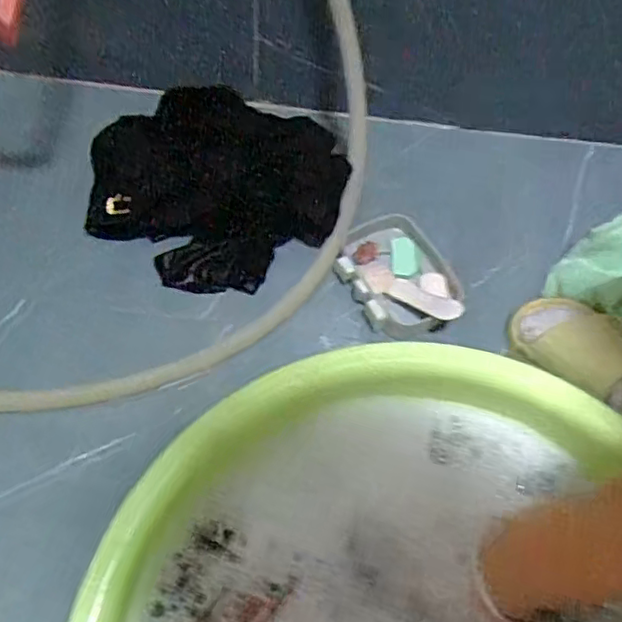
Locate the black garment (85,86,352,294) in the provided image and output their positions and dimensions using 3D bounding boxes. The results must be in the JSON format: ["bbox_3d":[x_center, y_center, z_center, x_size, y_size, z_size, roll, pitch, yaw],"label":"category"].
[{"bbox_3d":[-0.101,-0.126,0.656,0.255,0.077,0.200,14,61,6],"label":"black garment"}]

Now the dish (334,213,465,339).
[{"bbox_3d":[0.089,-0.035,0.640,0.106,0.033,0.144,-20,63,-14],"label":"dish"}]

